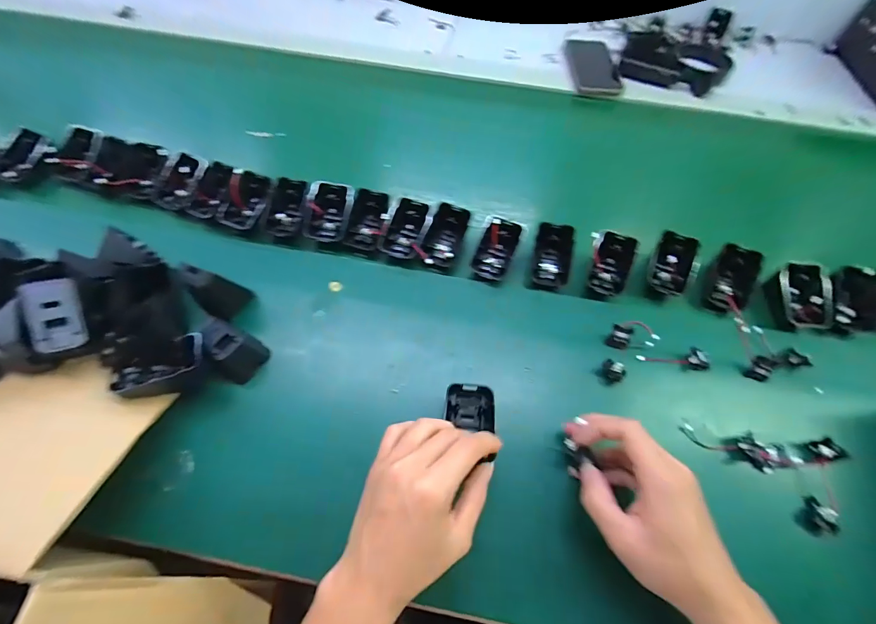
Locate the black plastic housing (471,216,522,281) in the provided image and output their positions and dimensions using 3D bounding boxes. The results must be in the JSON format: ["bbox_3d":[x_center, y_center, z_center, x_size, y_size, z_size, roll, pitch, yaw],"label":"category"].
[{"bbox_3d":[0.065,-0.072,0.434,0.043,0.037,0.064,20,60,9],"label":"black plastic housing"}]

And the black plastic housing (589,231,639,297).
[{"bbox_3d":[0.192,-0.053,0.432,0.043,0.022,0.072,21,88,10],"label":"black plastic housing"}]

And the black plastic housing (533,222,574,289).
[{"bbox_3d":[0.129,-0.063,0.437,0.044,0.021,0.073,12,96,-3],"label":"black plastic housing"}]

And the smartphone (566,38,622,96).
[{"bbox_3d":[0.271,-0.430,0.670,0.080,0.016,0.157,0,64,2],"label":"smartphone"}]

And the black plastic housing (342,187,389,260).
[{"bbox_3d":[-0.081,-0.103,0.447,0.047,0.021,0.075,12,95,9],"label":"black plastic housing"}]

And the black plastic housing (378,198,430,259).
[{"bbox_3d":[-0.038,-0.095,0.442,0.040,0.033,0.064,18,61,8],"label":"black plastic housing"}]

